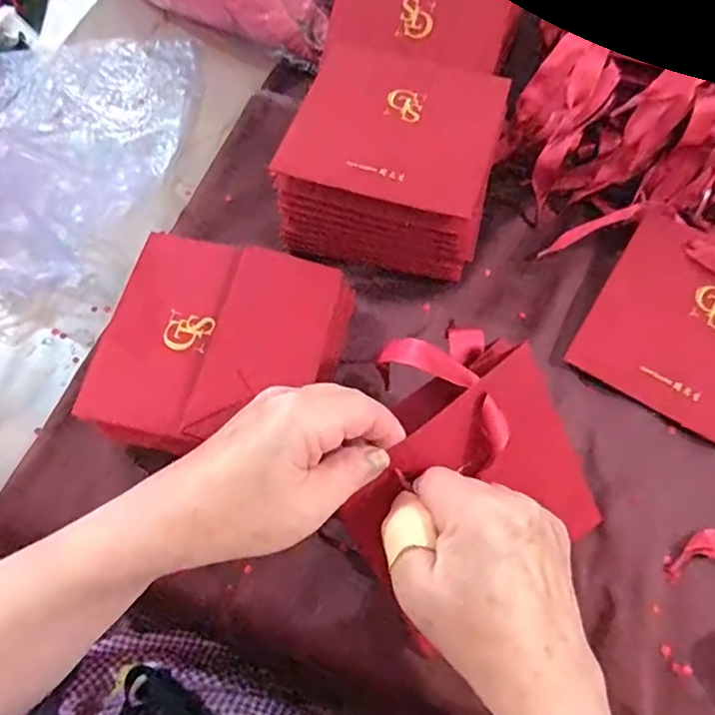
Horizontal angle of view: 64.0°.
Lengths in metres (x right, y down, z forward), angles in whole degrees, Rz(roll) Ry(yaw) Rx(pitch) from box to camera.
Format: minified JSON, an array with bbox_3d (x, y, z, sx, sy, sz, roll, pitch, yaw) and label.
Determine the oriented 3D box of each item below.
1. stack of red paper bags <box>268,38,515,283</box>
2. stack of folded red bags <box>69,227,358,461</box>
[{"bbox_3d":[0.029,-0.148,0.435,0.142,0.079,0.164,16,68,8],"label":"stack of red paper bags"},{"bbox_3d":[-0.093,-0.001,0.390,0.153,0.049,0.145,13,67,7],"label":"stack of folded red bags"}]

